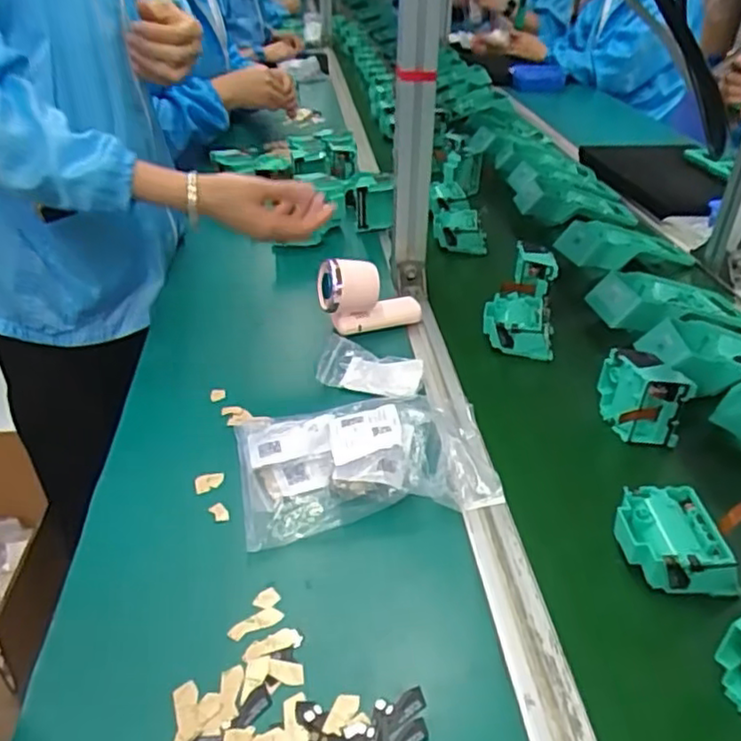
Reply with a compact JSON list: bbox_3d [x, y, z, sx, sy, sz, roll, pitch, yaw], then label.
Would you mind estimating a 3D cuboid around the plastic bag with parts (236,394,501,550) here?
[{"bbox_3d":[-0.004,0.065,0.562,0.212,0.049,0.140,-7,36,-10],"label":"plastic bag with parts"}]

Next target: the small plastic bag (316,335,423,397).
[{"bbox_3d":[0.002,-0.002,0.692,0.103,0.024,0.071,5,36,8],"label":"small plastic bag"}]

